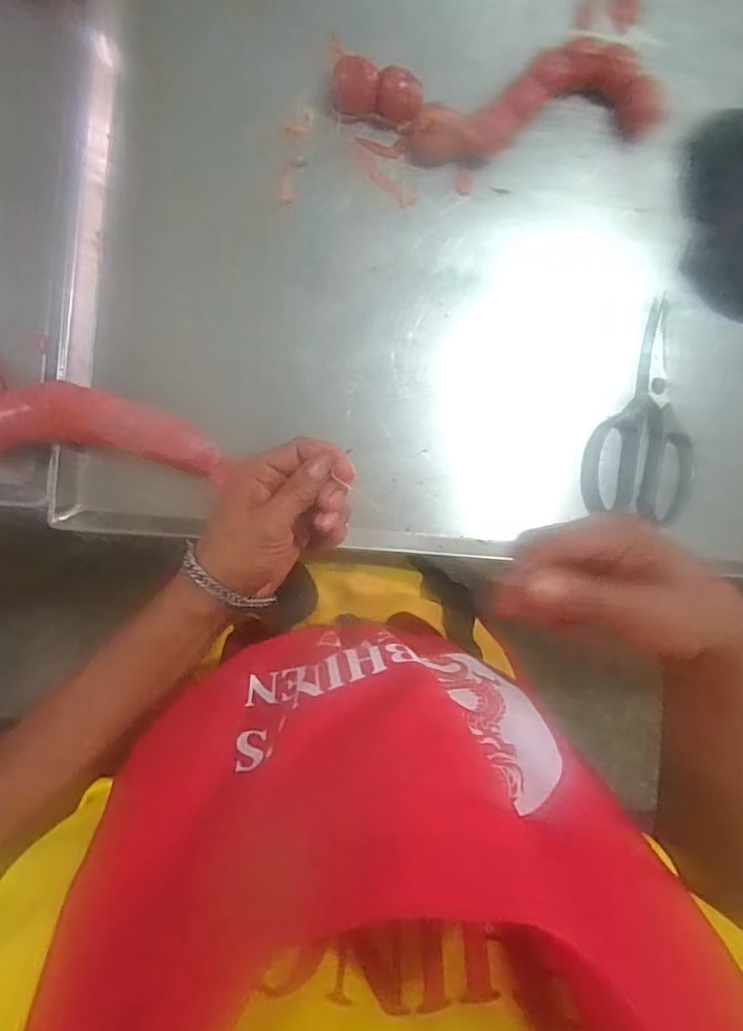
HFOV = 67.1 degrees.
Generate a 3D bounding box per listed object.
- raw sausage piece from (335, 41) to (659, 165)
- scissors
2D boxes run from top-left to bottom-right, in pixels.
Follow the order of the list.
[{"bbox_3d":[0.114,-0.343,0.467,0.284,0.026,0.082,-11,93,-10],"label":"raw sausage piece"},{"bbox_3d":[0.254,-0.096,0.510,0.103,0.015,0.196,8,90,-10],"label":"scissors"}]

